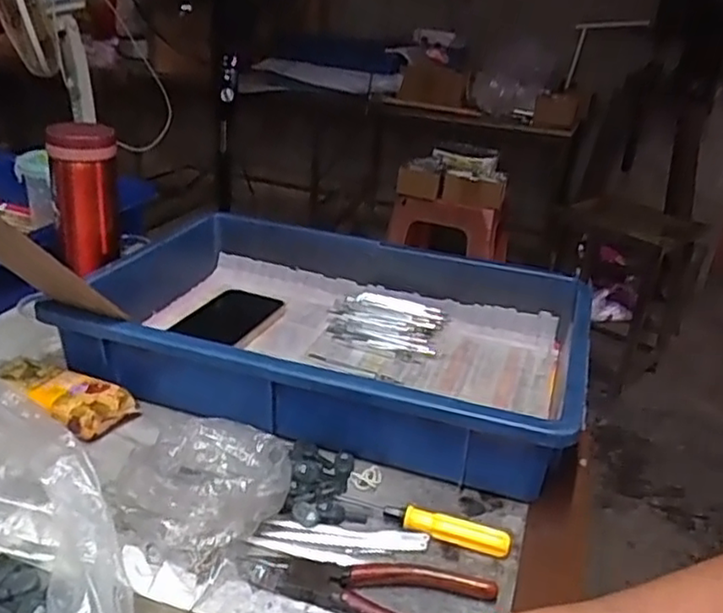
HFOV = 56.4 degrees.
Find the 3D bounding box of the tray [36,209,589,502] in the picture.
[{"bbox_3d":[-0.037,0.015,0.621,0.453,0.072,0.284,12,27,14],"label":"tray"}]

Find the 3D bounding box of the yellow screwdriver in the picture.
[{"bbox_3d":[0.040,0.143,0.452,0.117,0.016,0.013,14,27,19],"label":"yellow screwdriver"}]

